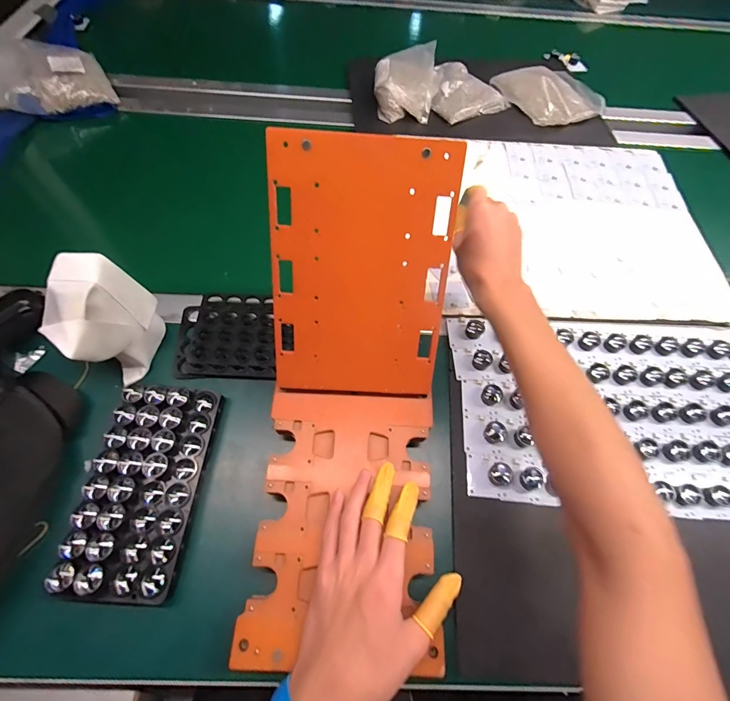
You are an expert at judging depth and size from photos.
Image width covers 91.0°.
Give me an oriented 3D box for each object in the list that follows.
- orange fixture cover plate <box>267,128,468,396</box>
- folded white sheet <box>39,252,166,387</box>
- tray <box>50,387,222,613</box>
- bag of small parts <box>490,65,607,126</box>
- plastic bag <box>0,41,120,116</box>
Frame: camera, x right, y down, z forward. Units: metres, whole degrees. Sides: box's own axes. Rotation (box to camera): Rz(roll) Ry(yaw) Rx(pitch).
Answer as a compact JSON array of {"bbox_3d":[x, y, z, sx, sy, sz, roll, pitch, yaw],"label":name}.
[{"bbox_3d":[-0.003,-0.064,0.331,0.155,0.231,0.008,2,23,-3],"label":"orange fixture cover plate"},{"bbox_3d":[-0.277,-0.036,0.373,0.067,0.101,0.103,15,62,4],"label":"folded white sheet"},{"bbox_3d":[-0.214,0.131,0.354,0.095,0.041,0.188,5,62,-1],"label":"tray"},{"bbox_3d":[0.368,-0.507,0.708,0.177,0.030,0.171,-19,65,-13],"label":"bag of small parts"},{"bbox_3d":[-0.598,-0.486,0.637,0.240,0.049,0.181,-26,67,-16],"label":"plastic bag"}]

